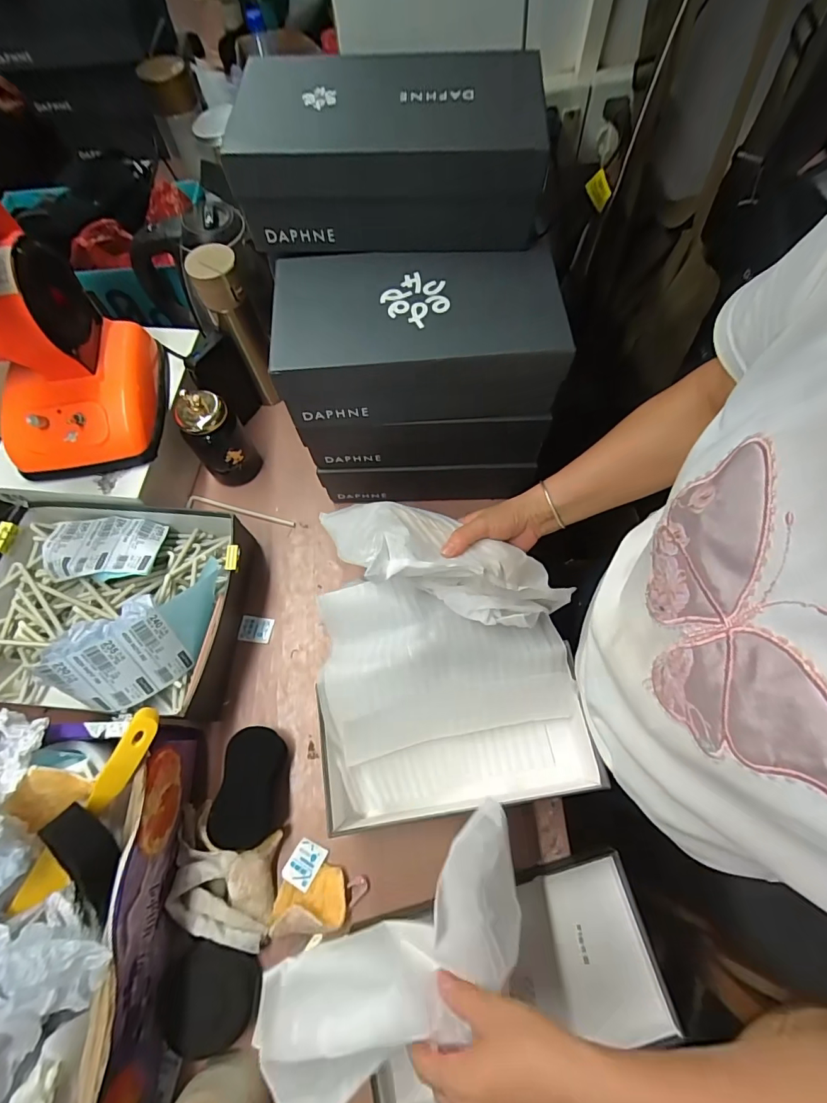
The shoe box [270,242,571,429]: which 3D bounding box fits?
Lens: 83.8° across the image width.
[{"bbox_3d":[0.006,-0.237,0.506,0.292,0.097,0.153,-3,68,0],"label":"shoe box"}]

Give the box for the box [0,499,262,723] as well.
[{"bbox_3d":[-0.386,0.070,0.596,0.319,0.131,0.256,5,69,3],"label":"box"}]

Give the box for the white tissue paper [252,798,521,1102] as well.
[{"bbox_3d":[-0.001,0.335,0.391,0.256,0.069,0.109,-26,69,-25],"label":"white tissue paper"}]

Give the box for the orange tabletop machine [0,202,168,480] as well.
[{"bbox_3d":[-0.437,-0.231,0.549,0.176,0.202,0.198,-12,68,-3],"label":"orange tabletop machine"}]

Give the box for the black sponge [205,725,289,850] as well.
[{"bbox_3d":[-0.188,0.278,0.544,0.082,0.031,0.124,22,50,-17],"label":"black sponge"}]

